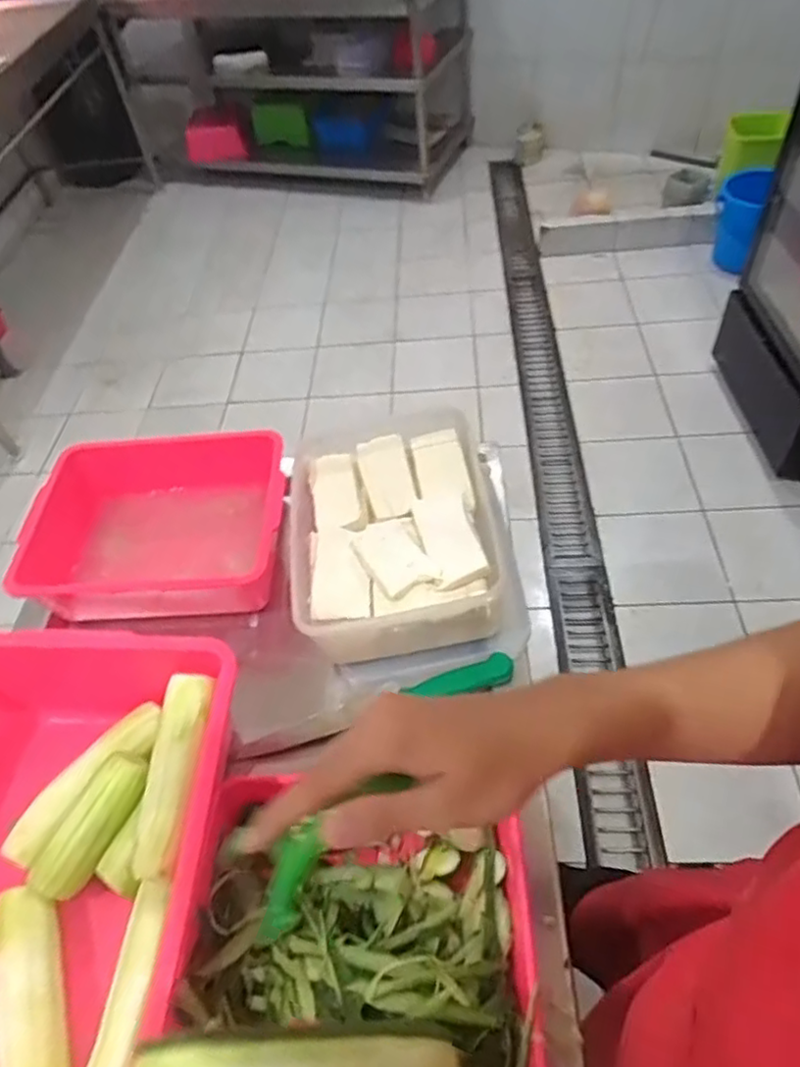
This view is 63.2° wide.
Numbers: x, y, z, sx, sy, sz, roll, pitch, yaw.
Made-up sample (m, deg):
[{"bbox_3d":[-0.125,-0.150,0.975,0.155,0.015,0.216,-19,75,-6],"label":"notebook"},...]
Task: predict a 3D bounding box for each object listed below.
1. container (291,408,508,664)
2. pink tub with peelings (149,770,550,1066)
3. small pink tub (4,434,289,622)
[{"bbox_3d":[0.002,-0.005,0.739,0.250,0.084,0.262,-8,51,1],"label":"container"},{"bbox_3d":[-0.035,0.371,0.482,0.277,0.078,0.350,-1,51,7],"label":"pink tub with peelings"},{"bbox_3d":[-0.297,-0.006,0.805,0.286,0.099,0.220,-6,51,3],"label":"small pink tub"}]

